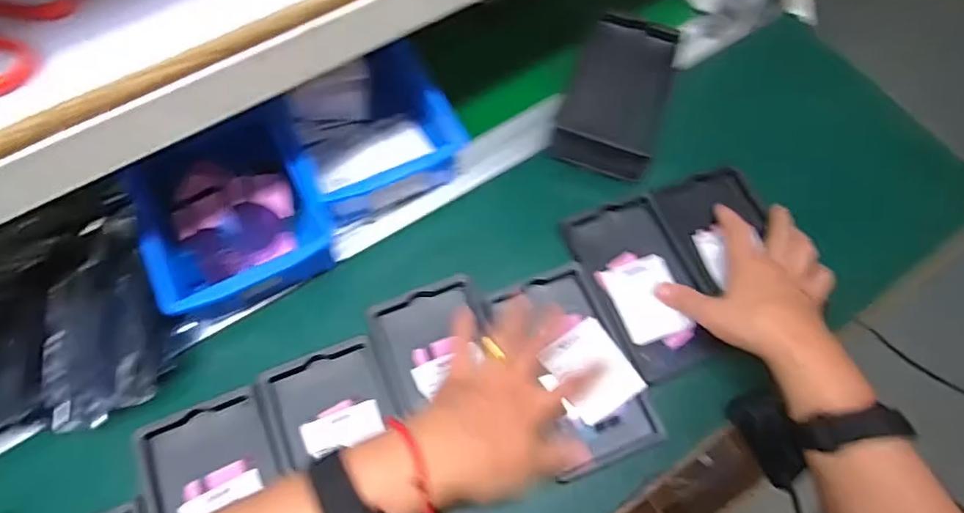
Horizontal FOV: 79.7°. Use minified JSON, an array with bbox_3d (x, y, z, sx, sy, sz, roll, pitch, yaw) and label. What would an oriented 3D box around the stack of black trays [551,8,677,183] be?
[{"bbox_3d":[0.129,-0.159,0.564,0.096,0.047,0.159,17,67,6],"label":"stack of black trays"}]

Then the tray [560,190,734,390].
[{"bbox_3d":[0.145,0.023,0.505,0.093,0.015,0.157,-21,69,-10],"label":"tray"}]

